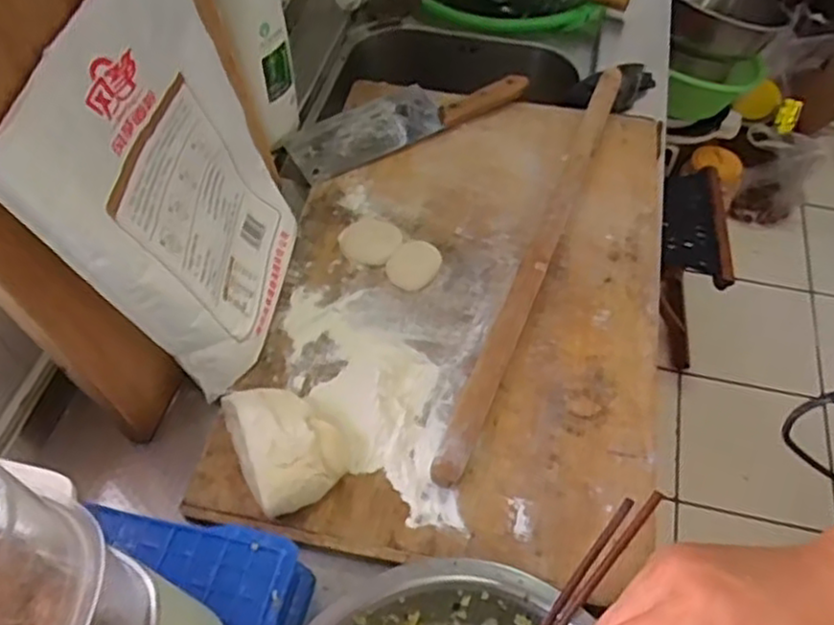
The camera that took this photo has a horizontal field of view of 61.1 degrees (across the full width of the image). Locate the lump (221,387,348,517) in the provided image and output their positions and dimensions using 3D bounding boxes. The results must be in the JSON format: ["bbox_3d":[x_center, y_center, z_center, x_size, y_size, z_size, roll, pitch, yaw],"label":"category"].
[{"bbox_3d":[-0.114,0.104,0.602,0.081,0.050,0.122,-25,58,-17],"label":"lump"}]

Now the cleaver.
[{"bbox_3d":[-0.016,-0.249,0.872,0.296,0.023,0.092,-25,58,-17],"label":"cleaver"}]

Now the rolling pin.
[{"bbox_3d":[0.139,-0.082,0.749,0.029,0.029,0.591,19,56,13],"label":"rolling pin"}]

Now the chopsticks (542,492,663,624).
[{"bbox_3d":[0.091,0.231,0.502,0.019,0.017,0.256,36,81,23],"label":"chopsticks"}]

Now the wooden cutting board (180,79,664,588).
[{"bbox_3d":[0.053,-0.036,0.733,0.381,0.034,0.582,9,55,6],"label":"wooden cutting board"}]

